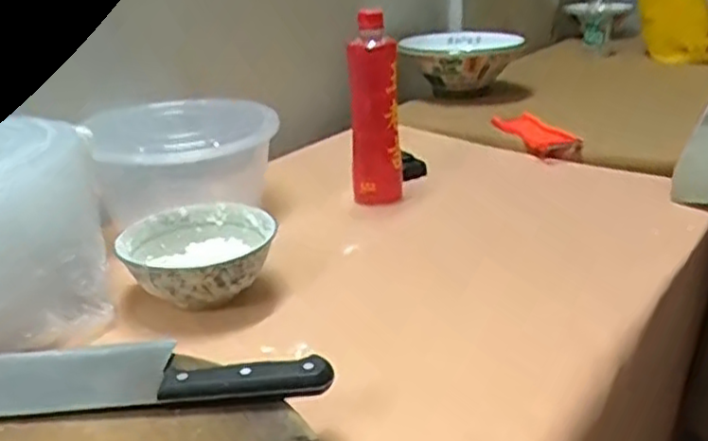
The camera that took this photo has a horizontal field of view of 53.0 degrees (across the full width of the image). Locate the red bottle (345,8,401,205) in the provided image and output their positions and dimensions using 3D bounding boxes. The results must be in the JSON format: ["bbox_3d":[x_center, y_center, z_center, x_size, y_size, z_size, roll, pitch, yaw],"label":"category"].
[{"bbox_3d":[0.025,-0.134,0.865,0.057,0.226,0.046,-6,23,-5],"label":"red bottle"}]

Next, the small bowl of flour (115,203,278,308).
[{"bbox_3d":[-0.149,0.041,0.686,0.136,0.065,0.142,-3,23,1],"label":"small bowl of flour"}]

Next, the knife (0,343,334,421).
[{"bbox_3d":[-0.164,0.104,0.485,0.291,0.018,0.072,-3,23,1],"label":"knife"}]

